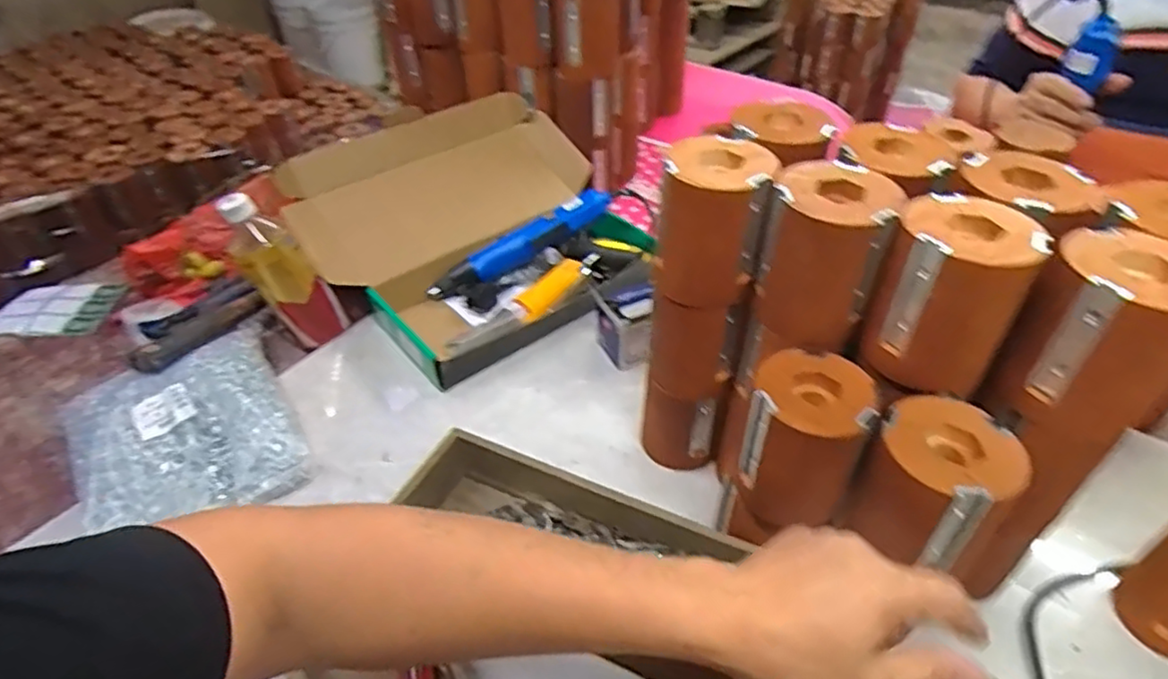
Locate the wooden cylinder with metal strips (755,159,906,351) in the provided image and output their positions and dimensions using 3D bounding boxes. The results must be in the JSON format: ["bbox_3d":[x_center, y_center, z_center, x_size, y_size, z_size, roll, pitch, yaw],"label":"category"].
[{"bbox_3d":[0.164,-0.060,0.460,0.077,0.105,0.071,16,45,18],"label":"wooden cylinder with metal strips"}]

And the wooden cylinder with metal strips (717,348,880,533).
[{"bbox_3d":[0.150,0.071,0.458,0.074,0.103,0.079,-1,42,1],"label":"wooden cylinder with metal strips"}]

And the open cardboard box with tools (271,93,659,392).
[{"bbox_3d":[-0.120,-0.141,0.839,0.378,0.154,0.345,-27,48,-26],"label":"open cardboard box with tools"}]

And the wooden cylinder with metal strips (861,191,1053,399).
[{"bbox_3d":[0.228,-0.028,0.420,0.078,0.100,0.072,24,48,25],"label":"wooden cylinder with metal strips"}]

